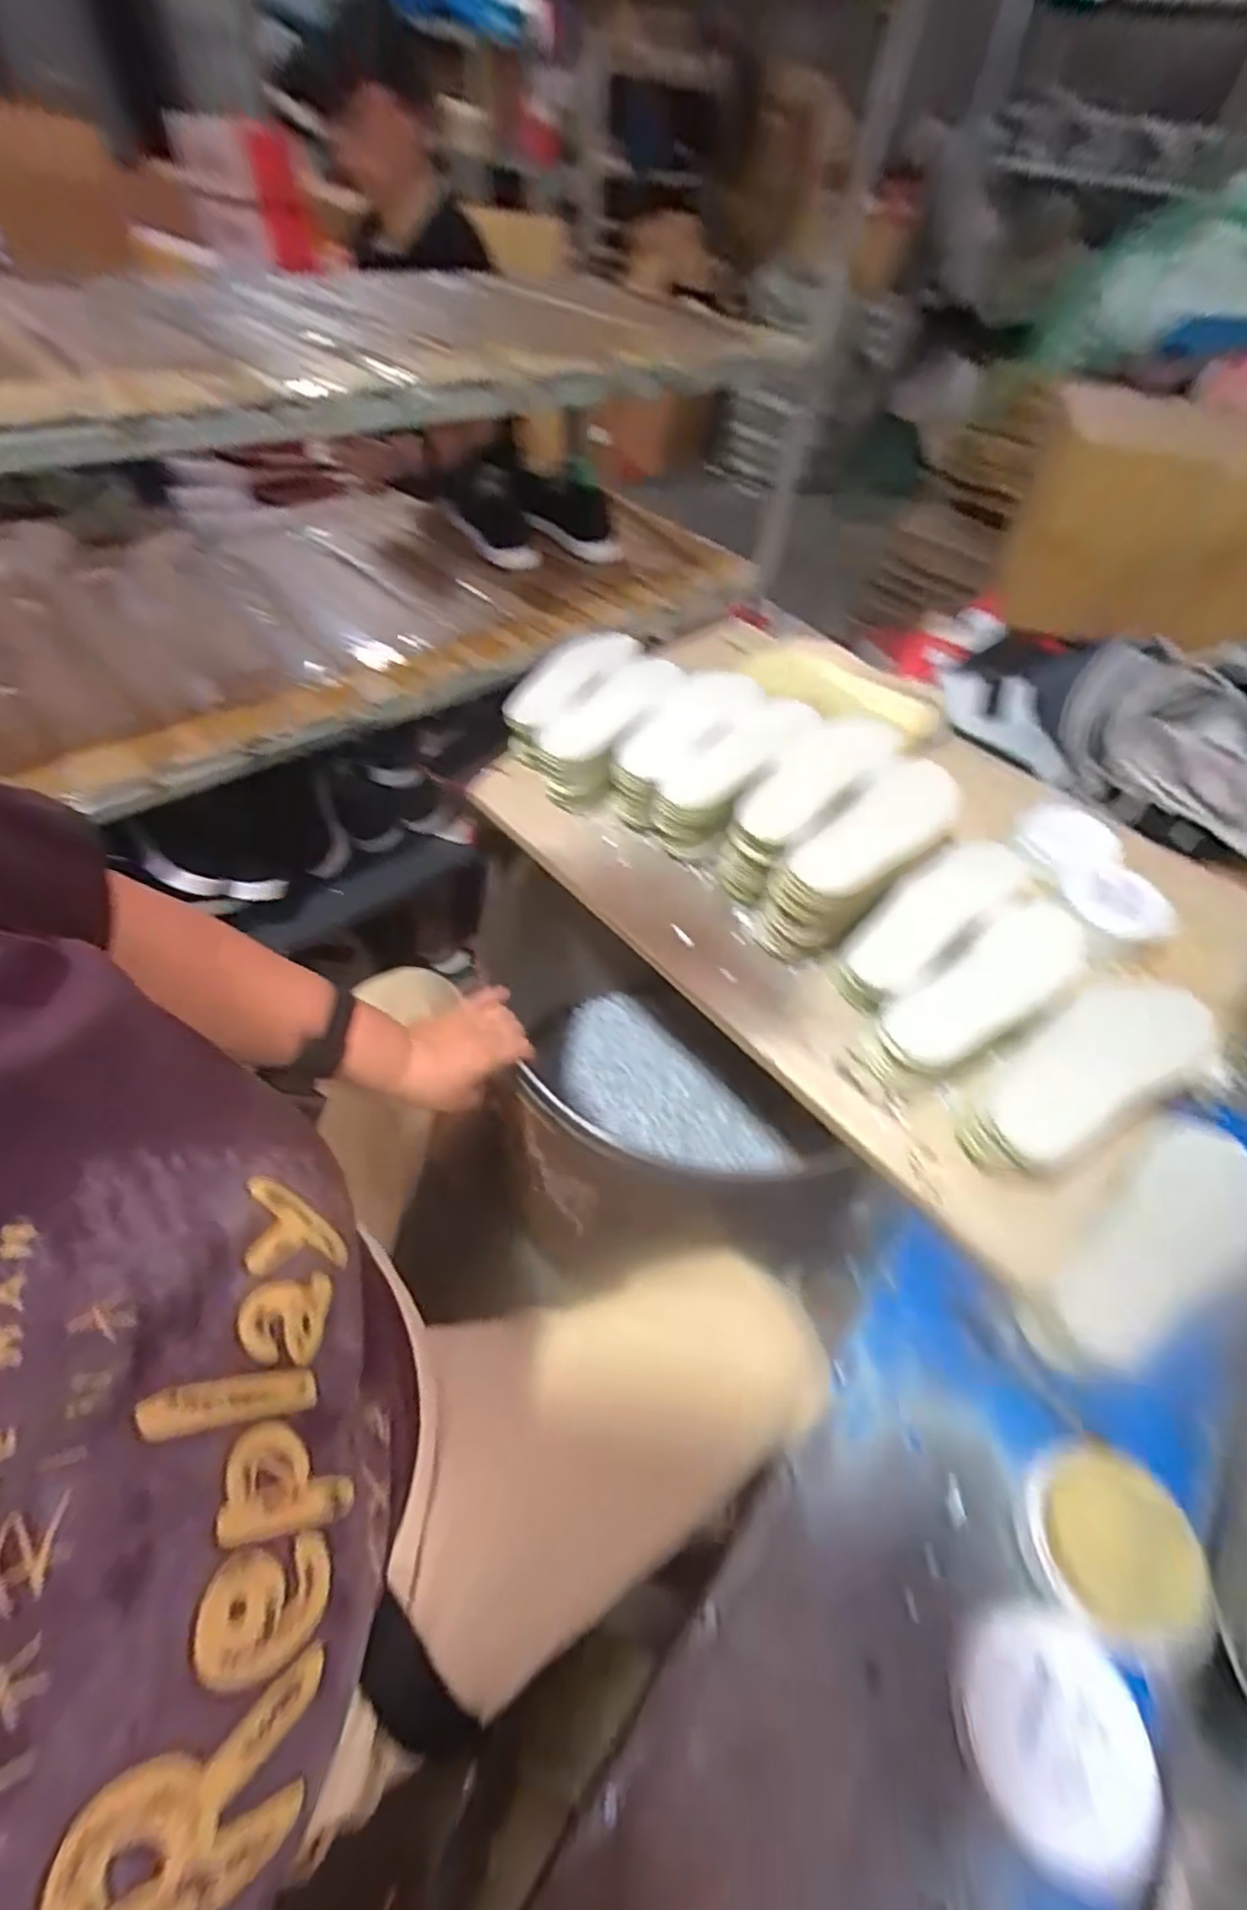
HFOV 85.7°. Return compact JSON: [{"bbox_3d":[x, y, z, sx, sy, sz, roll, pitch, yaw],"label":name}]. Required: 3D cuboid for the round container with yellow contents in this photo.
[{"bbox_3d":[0.321,0.387,0.443,0.102,0.031,0.101,3,51,-4],"label":"round container with yellow contents"}]

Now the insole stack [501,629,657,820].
[{"bbox_3d":[-0.040,-0.314,0.890,0.162,0.103,0.281,22,52,11],"label":"insole stack"}]

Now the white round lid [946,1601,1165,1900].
[{"bbox_3d":[0.248,0.453,0.391,0.098,0.005,0.102,-10,44,10],"label":"white round lid"}]

